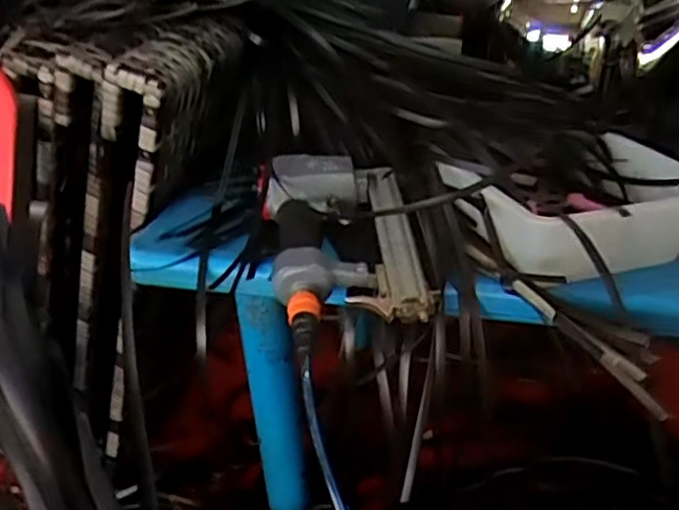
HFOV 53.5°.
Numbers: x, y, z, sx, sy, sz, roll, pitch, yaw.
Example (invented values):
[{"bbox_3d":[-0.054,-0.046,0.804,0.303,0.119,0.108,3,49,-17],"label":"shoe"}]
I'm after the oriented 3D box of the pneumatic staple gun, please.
[{"bbox_3d":[0.002,-0.021,0.639,0.137,0.053,0.247,-5,31,-8],"label":"pneumatic staple gun"}]

